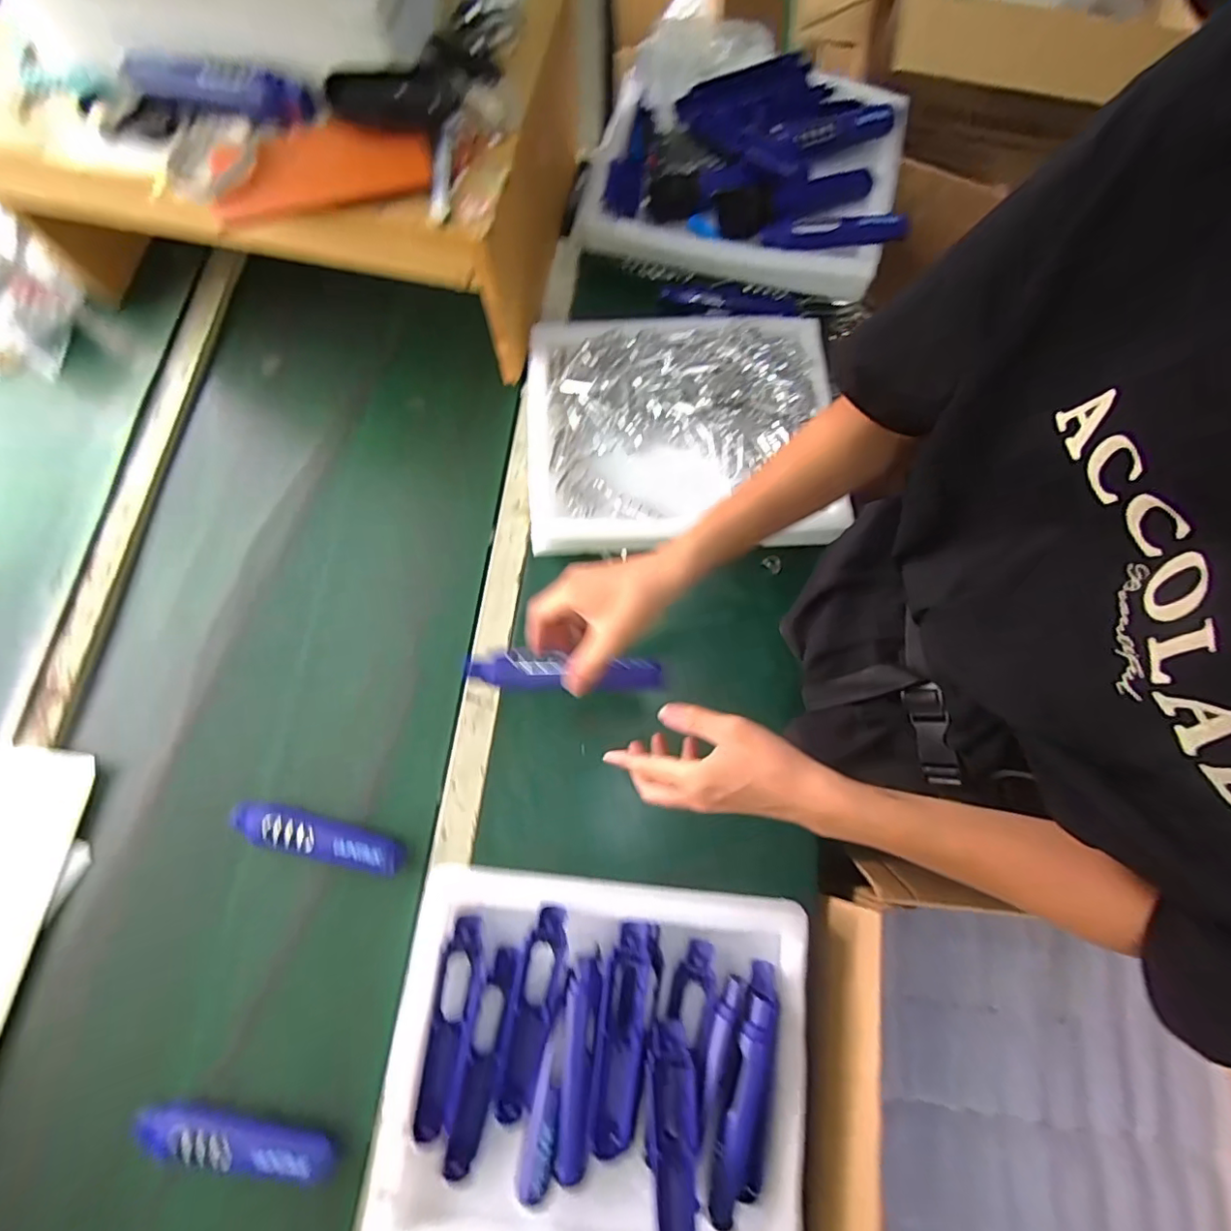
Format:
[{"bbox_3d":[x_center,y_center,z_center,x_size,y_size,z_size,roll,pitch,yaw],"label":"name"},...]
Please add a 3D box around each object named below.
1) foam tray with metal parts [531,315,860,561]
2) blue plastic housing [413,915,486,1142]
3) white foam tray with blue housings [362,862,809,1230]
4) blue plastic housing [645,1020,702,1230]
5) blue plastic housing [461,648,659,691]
[{"bbox_3d":[0.074,-0.216,0.657,0.346,0.063,0.279,-4,76,-3],"label":"foam tray with metal parts"},{"bbox_3d":[-0.144,0.359,0.494,0.038,0.018,0.164,6,75,0],"label":"blue plastic housing"},{"bbox_3d":[-0.013,0.396,0.497,0.347,0.065,0.282,6,75,0],"label":"white foam tray with blue housings"},{"bbox_3d":[0.049,0.443,0.459,0.044,0.018,0.174,0,75,-2],"label":"blue plastic housing"},{"bbox_3d":[-0.043,0.046,0.480,0.168,0.016,0.035,2,75,-5],"label":"blue plastic housing"}]

